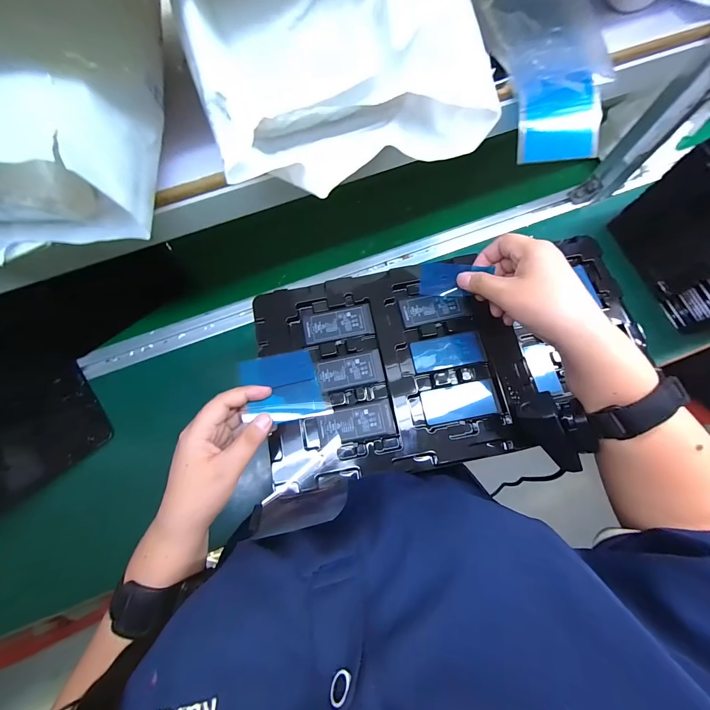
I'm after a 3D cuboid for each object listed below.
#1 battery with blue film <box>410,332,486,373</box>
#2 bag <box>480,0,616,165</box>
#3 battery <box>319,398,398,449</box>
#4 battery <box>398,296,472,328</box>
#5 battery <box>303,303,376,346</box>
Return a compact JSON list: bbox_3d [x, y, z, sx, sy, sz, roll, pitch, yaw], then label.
[{"bbox_3d":[0.100,-0.003,0.344,0.076,0.004,0.035,-11,74,-2],"label":"battery with blue film"},{"bbox_3d":[0.209,-0.372,0.368,0.111,0.057,0.305,-2,74,1],"label":"bag"},{"bbox_3d":[0.001,0.069,0.323,0.076,0.004,0.035,-10,74,-2],"label":"battery"},{"bbox_3d":[0.091,-0.053,0.357,0.077,0.004,0.034,-9,74,-1],"label":"battery"},{"bbox_3d":[-0.019,-0.035,0.357,0.076,0.004,0.037,-10,74,-2],"label":"battery"}]

